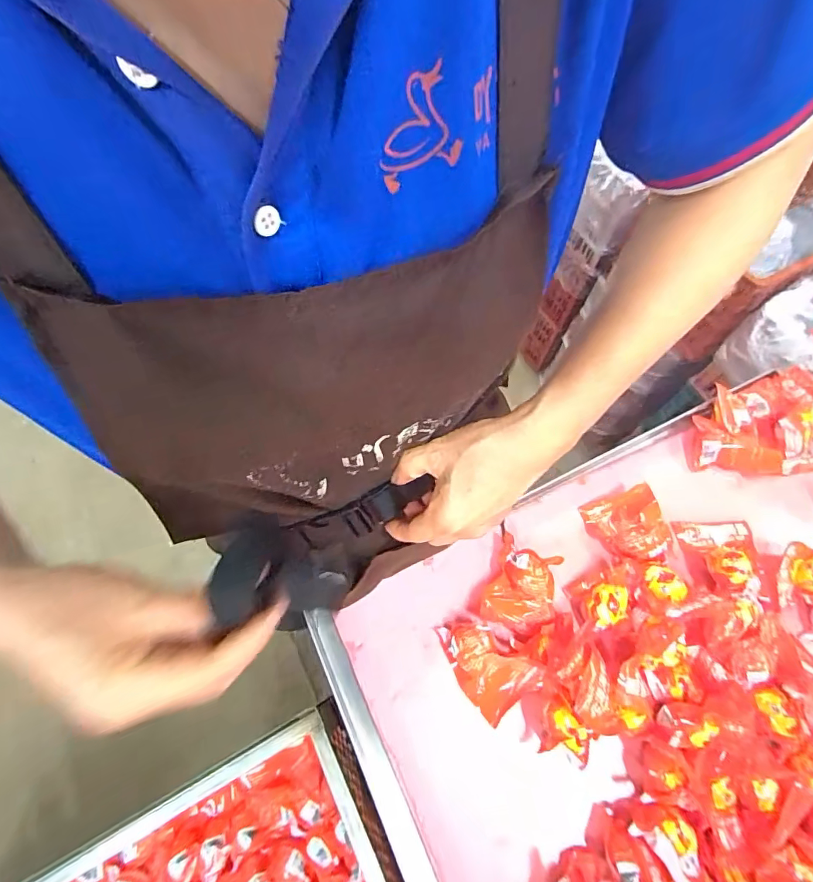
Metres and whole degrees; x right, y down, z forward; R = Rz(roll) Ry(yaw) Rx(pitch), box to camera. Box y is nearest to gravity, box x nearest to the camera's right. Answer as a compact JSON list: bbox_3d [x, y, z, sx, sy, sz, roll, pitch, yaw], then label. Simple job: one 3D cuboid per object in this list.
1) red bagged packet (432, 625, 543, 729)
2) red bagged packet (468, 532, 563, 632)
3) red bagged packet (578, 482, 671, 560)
[{"bbox_3d":[0.092,0.259,0.532,0.078,0.039,0.111,-36,71,-17],"label":"red bagged packet"},{"bbox_3d":[0.145,0.188,0.573,0.092,0.044,0.107,25,67,9],"label":"red bagged packet"},{"bbox_3d":[0.298,0.116,0.607,0.088,0.039,0.096,-14,67,-8],"label":"red bagged packet"}]

